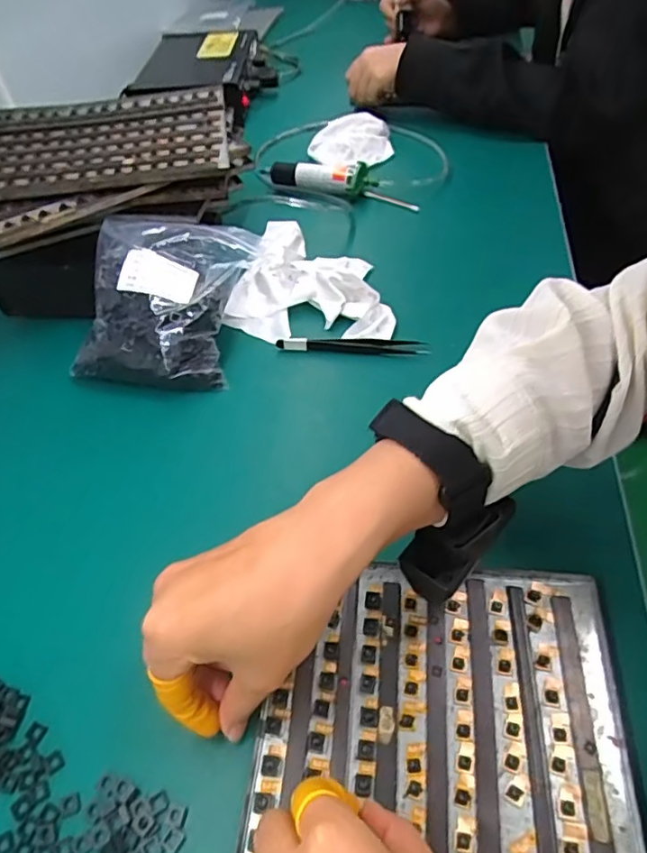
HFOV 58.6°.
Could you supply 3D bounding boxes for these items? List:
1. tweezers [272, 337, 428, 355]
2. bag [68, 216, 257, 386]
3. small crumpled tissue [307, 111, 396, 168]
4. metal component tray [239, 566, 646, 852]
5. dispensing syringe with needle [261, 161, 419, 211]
[{"bbox_3d":[0.023,-0.069,0.487,0.126,0.011,0.012,4,50,10],"label":"tweezers"},{"bbox_3d":[-0.136,-0.113,0.497,0.127,0.075,0.152,9,51,14],"label":"bag"},{"bbox_3d":[0.033,-0.356,0.710,0.100,0.032,0.063,-1,49,5],"label":"small crumpled tissue"},{"bbox_3d":[0.053,0.181,0.272,0.179,0.005,0.240,2,50,8],"label":"metal component tray"},{"bbox_3d":[0.019,-0.281,0.654,0.183,0.027,0.036,19,54,21],"label":"dispensing syringe with needle"}]

